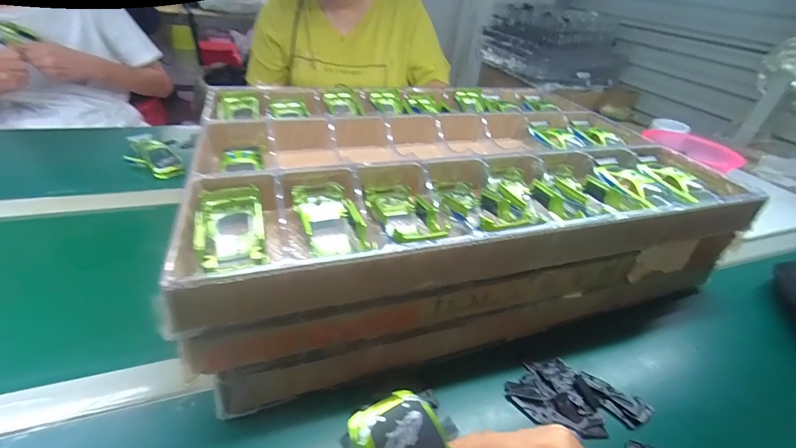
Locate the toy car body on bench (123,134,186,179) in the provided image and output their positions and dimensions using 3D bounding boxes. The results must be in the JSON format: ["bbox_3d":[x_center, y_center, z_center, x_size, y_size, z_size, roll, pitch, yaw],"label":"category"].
[{"bbox_3d":[-0.445,-0.124,0.654,0.078,0.031,0.142,-22,45,-35],"label":"toy car body on bench"}]

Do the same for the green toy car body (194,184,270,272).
[{"bbox_3d":[-0.154,0.006,0.337,0.054,0.032,0.096,-7,38,-20],"label":"green toy car body"}]

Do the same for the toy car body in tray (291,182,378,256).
[{"bbox_3d":[-0.068,-0.009,0.367,0.056,0.028,0.090,-14,41,-28],"label":"toy car body in tray"}]

